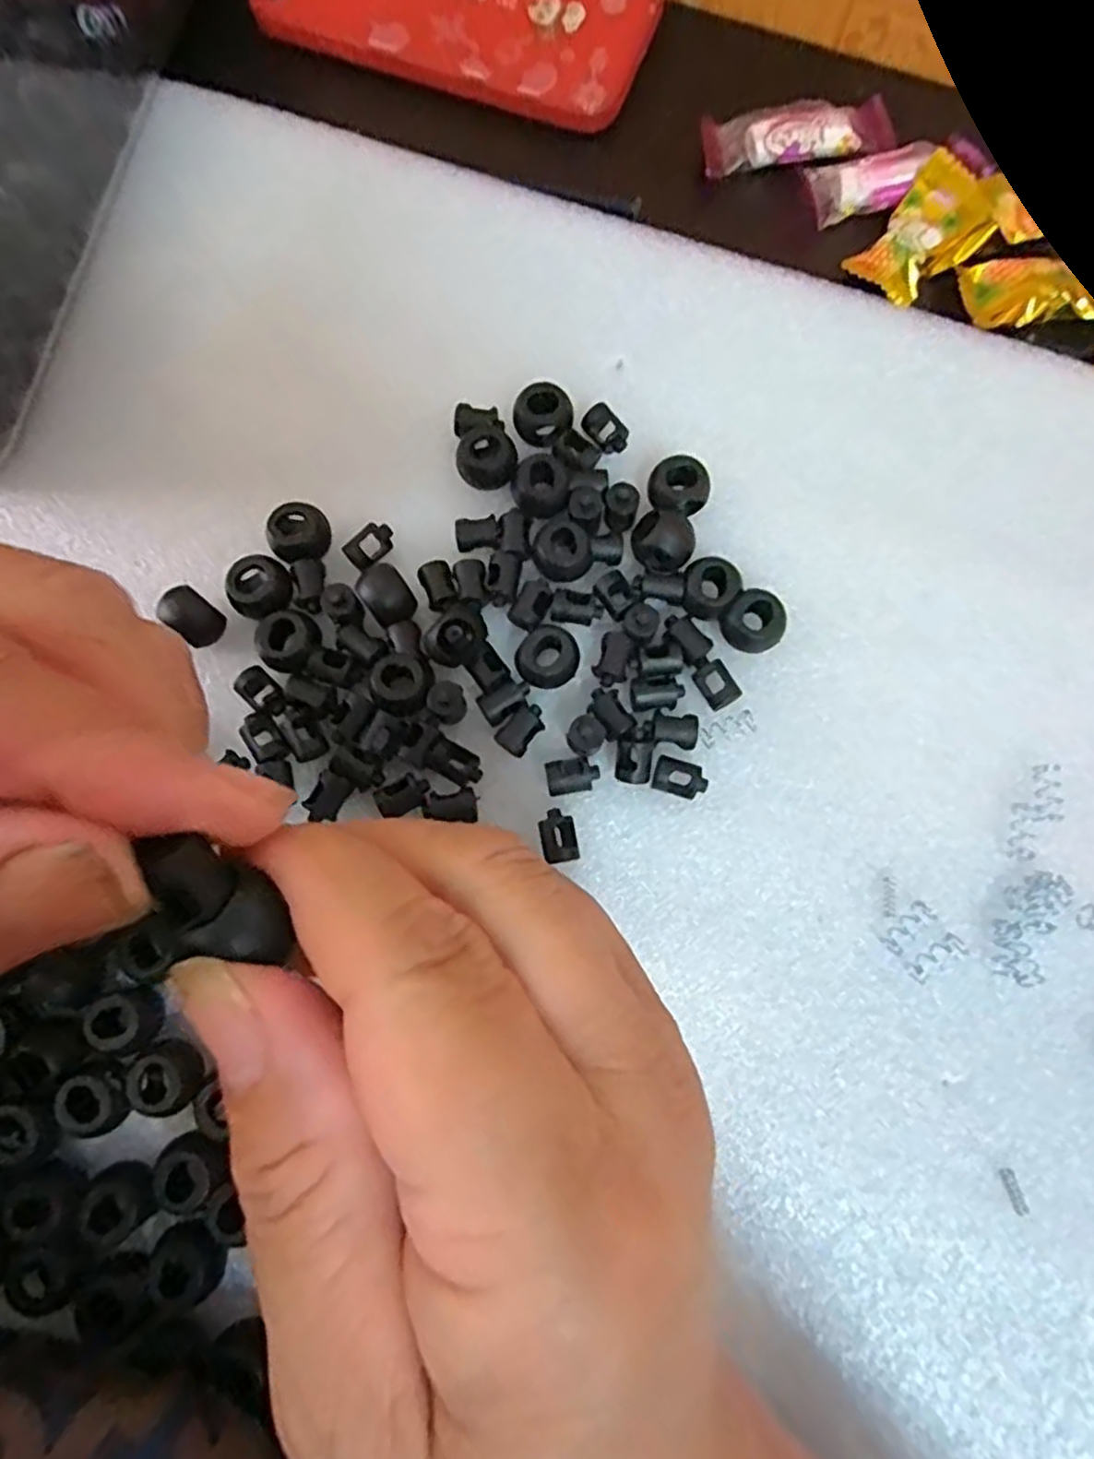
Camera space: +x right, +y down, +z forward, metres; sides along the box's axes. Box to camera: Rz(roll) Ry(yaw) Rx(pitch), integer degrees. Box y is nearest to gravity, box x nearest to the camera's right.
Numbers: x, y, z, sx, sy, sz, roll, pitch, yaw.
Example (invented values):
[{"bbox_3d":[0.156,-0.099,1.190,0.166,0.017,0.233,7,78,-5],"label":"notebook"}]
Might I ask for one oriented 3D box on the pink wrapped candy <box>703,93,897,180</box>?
[{"bbox_3d":[0.085,-0.205,0.253,0.062,0.006,0.021,-9,78,-2],"label":"pink wrapped candy"}]

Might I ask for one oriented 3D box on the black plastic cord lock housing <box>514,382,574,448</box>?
[{"bbox_3d":[-0.001,-0.094,0.225,0.017,0.012,0.017,0,78,0],"label":"black plastic cord lock housing"}]

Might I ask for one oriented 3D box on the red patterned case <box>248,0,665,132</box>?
[{"bbox_3d":[-0.032,-0.267,0.270,0.139,0.011,0.073,23,79,5],"label":"red patterned case"}]

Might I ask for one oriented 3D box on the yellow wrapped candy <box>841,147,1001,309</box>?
[{"bbox_3d":[0.123,-0.162,0.241,0.045,0.008,0.029,-44,81,-8],"label":"yellow wrapped candy"}]

